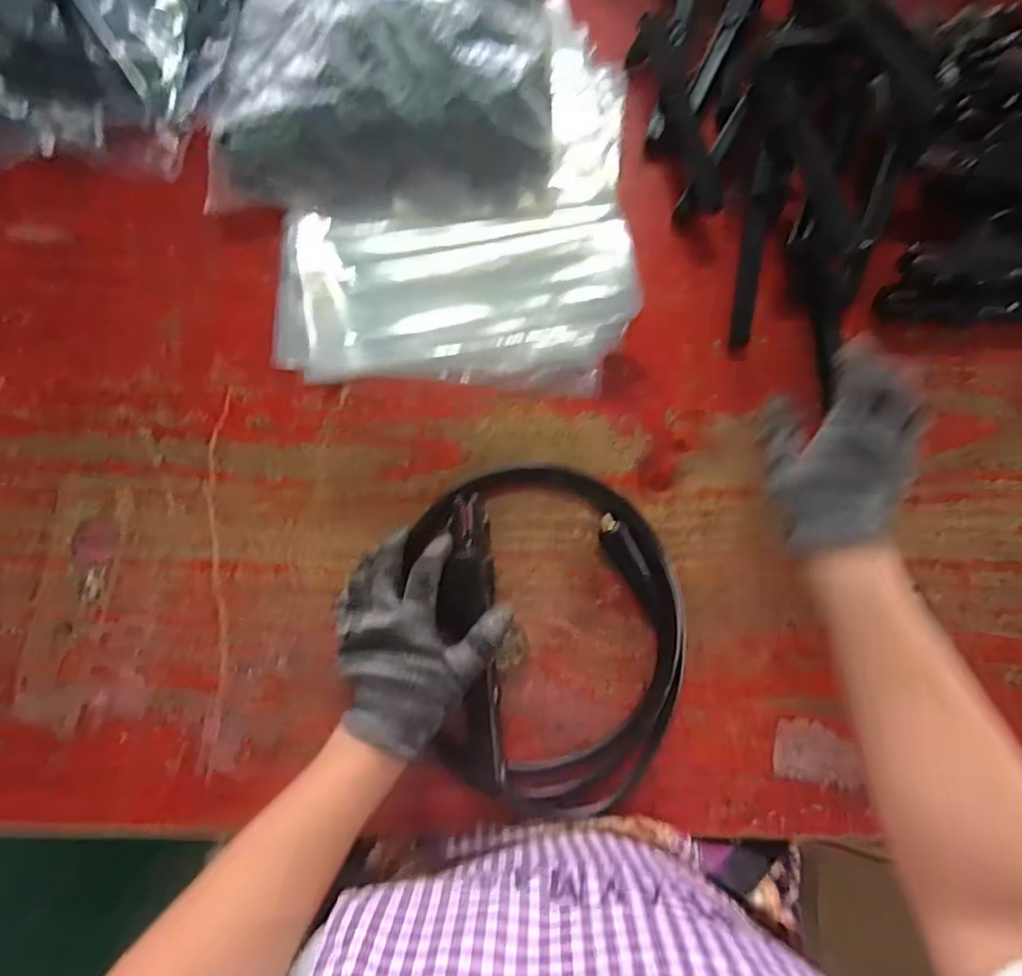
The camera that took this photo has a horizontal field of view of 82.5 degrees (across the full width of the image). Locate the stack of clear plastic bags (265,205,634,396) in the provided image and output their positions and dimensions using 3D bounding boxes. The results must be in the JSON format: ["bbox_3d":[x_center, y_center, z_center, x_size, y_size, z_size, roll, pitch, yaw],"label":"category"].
[{"bbox_3d":[-0.046,-0.160,0.477,0.288,0.021,0.152,3,82,1],"label":"stack of clear plastic bags"}]

